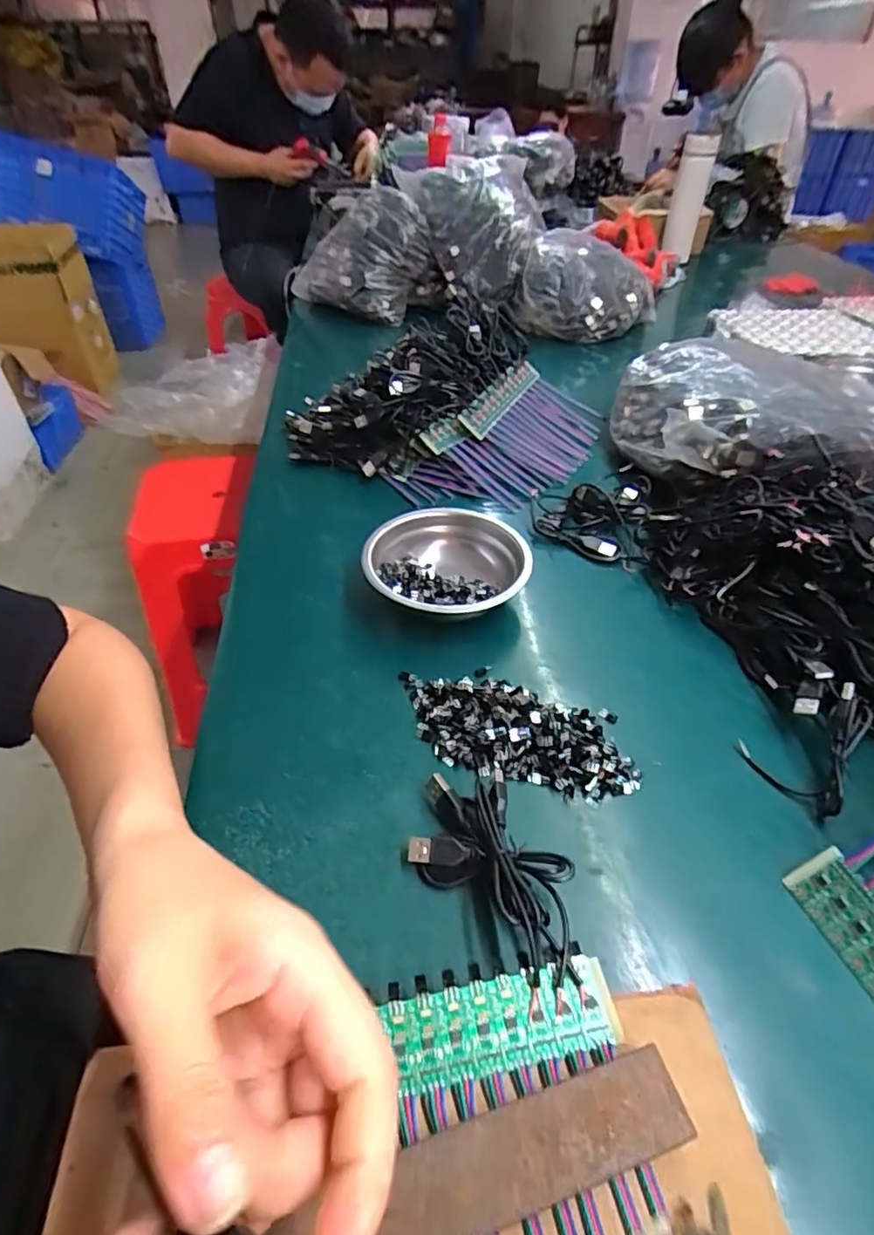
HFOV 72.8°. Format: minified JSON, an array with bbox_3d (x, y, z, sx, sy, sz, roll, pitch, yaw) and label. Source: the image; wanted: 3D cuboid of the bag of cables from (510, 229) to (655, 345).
[{"bbox_3d":[0.233,-0.514,0.924,0.219,0.121,0.155,11,44,11],"label":"bag of cables"}]

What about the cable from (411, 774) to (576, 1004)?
[{"bbox_3d":[0.029,0.131,0.304,0.067,0.030,0.117,-16,46,-17],"label":"cable"}]

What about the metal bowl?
[{"bbox_3d":[0.007,-0.037,0.471,0.124,0.041,0.126,0,44,0],"label":"metal bowl"}]

